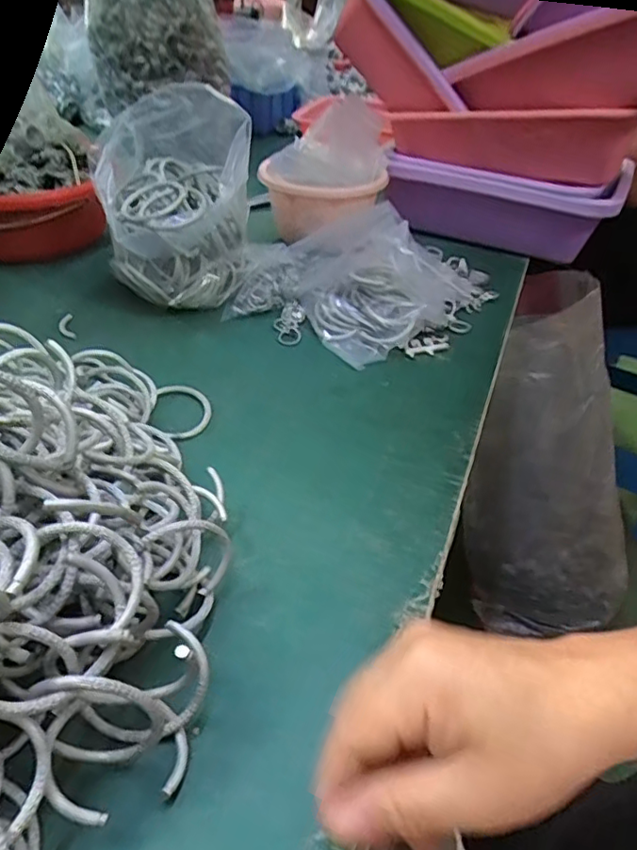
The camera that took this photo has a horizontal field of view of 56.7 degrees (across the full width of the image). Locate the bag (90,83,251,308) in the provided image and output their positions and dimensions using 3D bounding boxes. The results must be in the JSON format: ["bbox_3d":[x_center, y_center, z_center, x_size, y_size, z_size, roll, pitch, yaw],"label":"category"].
[{"bbox_3d":[-0.129,-0.197,0.545,0.126,0.180,0.126,-1,40,-7],"label":"bag"}]

